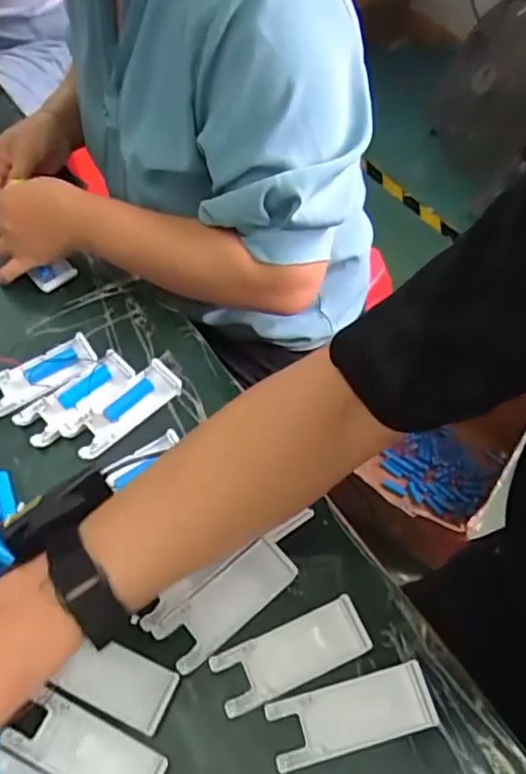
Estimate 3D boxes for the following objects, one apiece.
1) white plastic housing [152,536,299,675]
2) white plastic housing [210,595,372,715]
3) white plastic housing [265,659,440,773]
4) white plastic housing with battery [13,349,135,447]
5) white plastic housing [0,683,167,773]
[{"bbox_3d":[-0.025,0.150,0.424,0.102,0.014,0.038,-35,62,-20],"label":"white plastic housing"},{"bbox_3d":[0.019,0.179,0.404,0.102,0.007,0.040,-20,57,-12],"label":"white plastic housing"},{"bbox_3d":[0.057,0.209,0.384,0.104,0.010,0.039,-12,56,-7],"label":"white plastic housing"},{"bbox_3d":[-0.163,0.006,0.521,0.103,0.017,0.041,-38,63,-22],"label":"white plastic housing with battery"},{"bbox_3d":[-0.112,0.232,0.383,0.100,0.005,0.041,21,59,15],"label":"white plastic housing"}]

